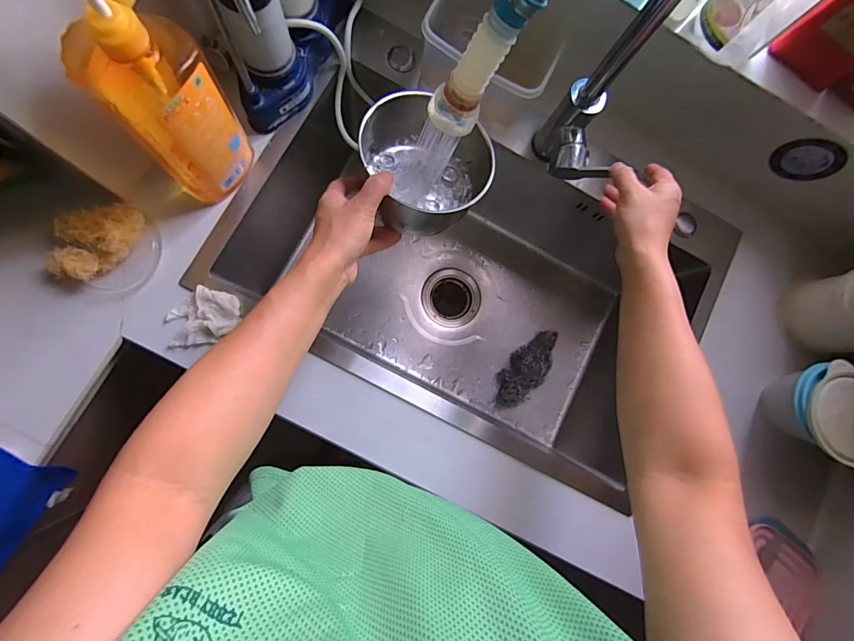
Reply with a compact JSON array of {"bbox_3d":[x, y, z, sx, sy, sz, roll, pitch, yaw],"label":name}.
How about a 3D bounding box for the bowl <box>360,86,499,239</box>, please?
[{"bbox_3d":[-0.003,-0.172,0.448,0.141,0.060,0.145,1,84,-8],"label":"bowl"}]

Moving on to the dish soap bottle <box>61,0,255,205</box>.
[{"bbox_3d":[-0.244,-0.208,0.387,0.097,0.257,0.078,-42,91,-10],"label":"dish soap bottle"}]

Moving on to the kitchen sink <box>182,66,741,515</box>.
[{"bbox_3d":[0.064,-0.064,0.661,0.636,0.242,0.423,27,81,-4],"label":"kitchen sink"}]

